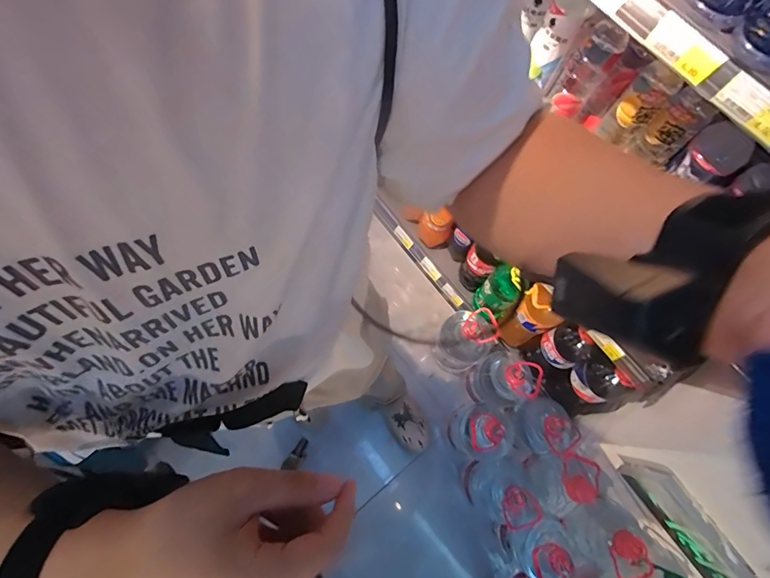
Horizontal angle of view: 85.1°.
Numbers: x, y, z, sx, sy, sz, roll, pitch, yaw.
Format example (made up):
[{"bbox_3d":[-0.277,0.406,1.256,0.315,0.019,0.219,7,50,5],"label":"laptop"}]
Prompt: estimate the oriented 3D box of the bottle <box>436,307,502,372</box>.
[{"bbox_3d":[0.248,0.167,1.330,0.158,0.364,0.156,-34,76,-12],"label":"bottle"}]

